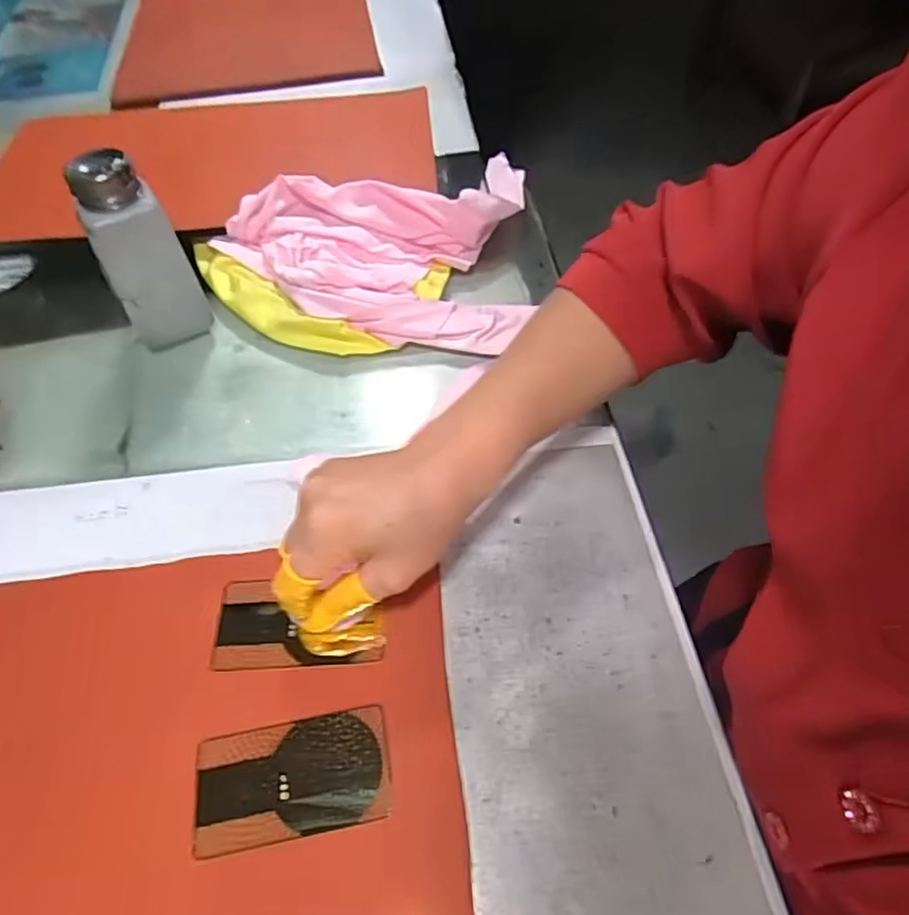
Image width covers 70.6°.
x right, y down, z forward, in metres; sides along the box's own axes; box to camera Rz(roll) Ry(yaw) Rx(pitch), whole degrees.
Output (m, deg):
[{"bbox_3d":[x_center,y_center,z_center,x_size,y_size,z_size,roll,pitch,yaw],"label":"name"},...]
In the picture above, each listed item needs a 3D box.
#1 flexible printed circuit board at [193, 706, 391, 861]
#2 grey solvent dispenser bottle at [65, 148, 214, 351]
[{"bbox_3d":[-0.072,0.143,0.287,0.083,0.004,0.048,-9,54,-5],"label":"flexible printed circuit board"},{"bbox_3d":[-0.213,-0.136,0.442,0.054,0.130,0.043,-30,58,-19],"label":"grey solvent dispenser bottle"}]

